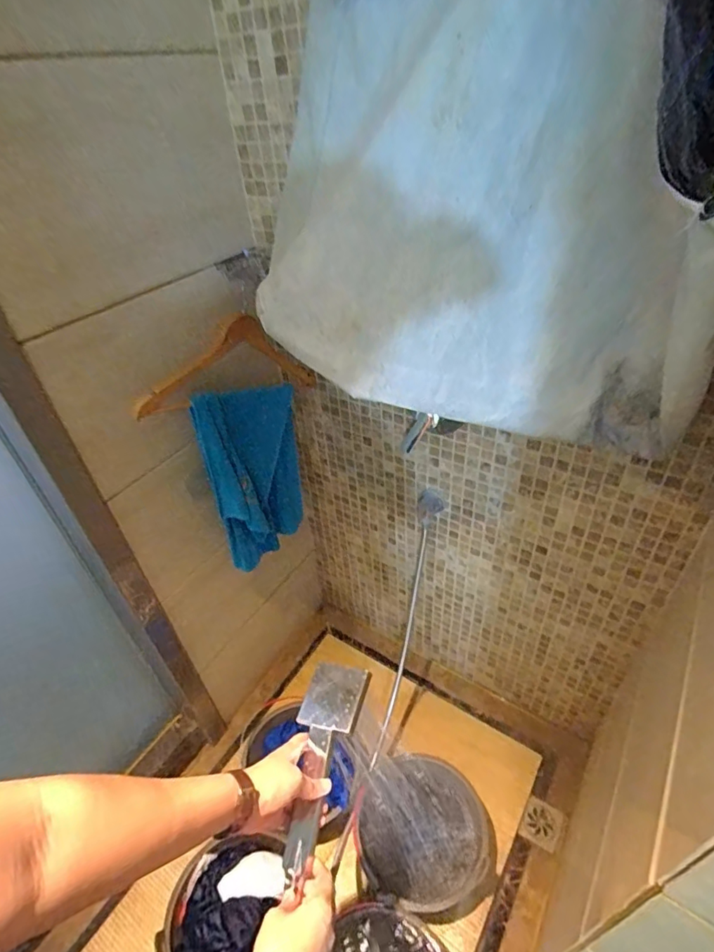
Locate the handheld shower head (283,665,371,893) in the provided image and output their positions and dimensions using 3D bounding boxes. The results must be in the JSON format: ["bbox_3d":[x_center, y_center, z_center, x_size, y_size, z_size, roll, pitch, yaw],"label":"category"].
[{"bbox_3d":[-0.046,0.351,0.595,0.074,0.029,0.229,6,61,15],"label":"handheld shower head"}]

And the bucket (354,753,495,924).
[{"bbox_3d":[0.152,0.816,1.123,0.291,0.186,0.280,-4,40,3],"label":"bucket"}]

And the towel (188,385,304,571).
[{"bbox_3d":[-0.204,-0.006,1.062,0.235,0.419,0.050,-32,46,-28],"label":"towel"}]

